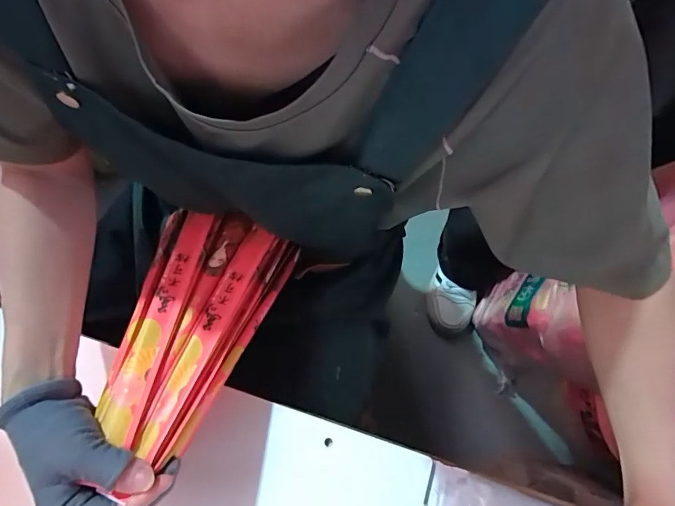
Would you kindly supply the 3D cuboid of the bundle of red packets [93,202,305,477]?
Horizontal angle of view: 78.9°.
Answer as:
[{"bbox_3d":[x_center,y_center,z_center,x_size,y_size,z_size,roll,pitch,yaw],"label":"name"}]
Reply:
[{"bbox_3d":[-0.142,0.057,0.382,0.140,0.058,0.230,11,52,5],"label":"bundle of red packets"}]

